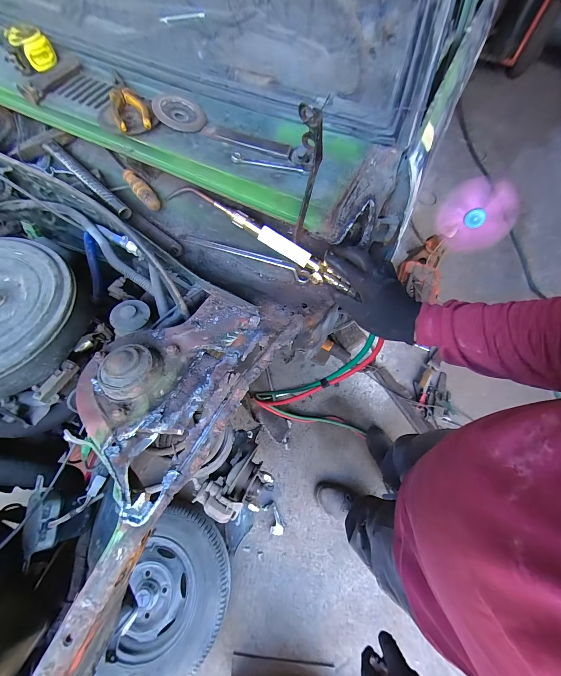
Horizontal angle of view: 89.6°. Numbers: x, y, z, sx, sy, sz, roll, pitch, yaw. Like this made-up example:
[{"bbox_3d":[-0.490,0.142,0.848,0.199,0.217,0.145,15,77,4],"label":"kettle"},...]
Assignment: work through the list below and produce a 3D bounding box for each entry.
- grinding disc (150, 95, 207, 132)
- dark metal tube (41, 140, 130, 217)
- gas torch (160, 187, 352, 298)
[{"bbox_3d":[-0.166,-0.363,0.453,0.086,0.013,0.074,20,65,-8],"label":"grinding disc"},{"bbox_3d":[-0.334,-0.275,0.481,0.245,0.027,0.021,42,70,15],"label":"dark metal tube"},{"bbox_3d":[-0.032,-0.183,0.520,0.365,0.031,0.053,31,66,-2],"label":"gas torch"}]

